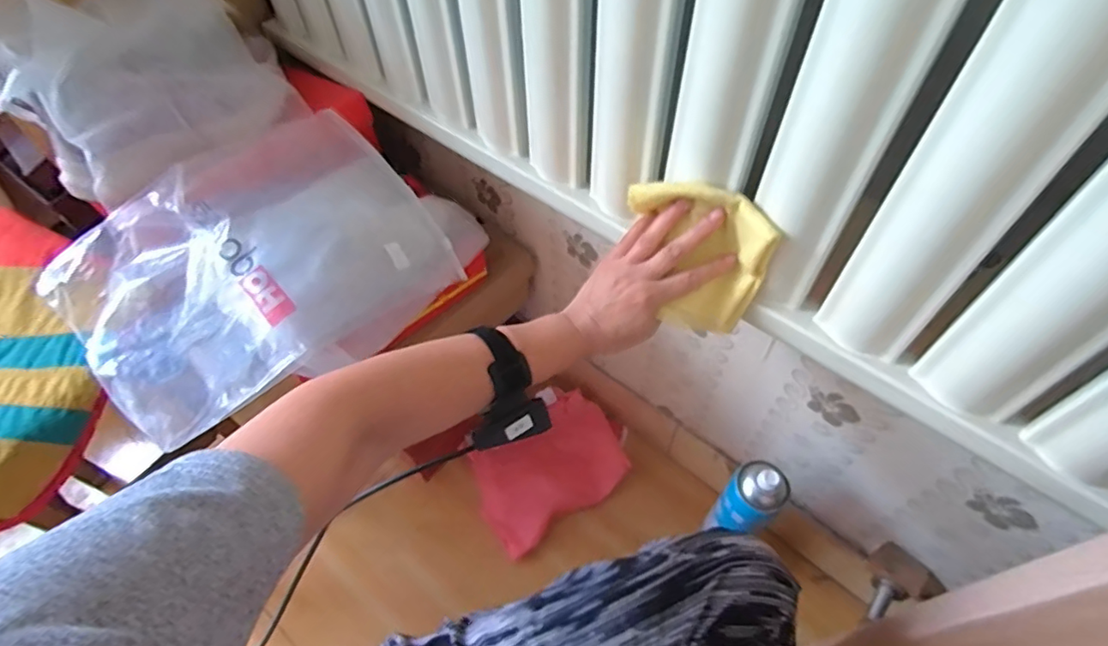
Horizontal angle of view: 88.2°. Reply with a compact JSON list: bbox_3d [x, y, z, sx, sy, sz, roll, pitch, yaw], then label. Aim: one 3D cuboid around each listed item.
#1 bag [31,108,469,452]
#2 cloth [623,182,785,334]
[{"bbox_3d":[-0.311,-0.075,0.632,0.272,0.087,0.394,38,64,25],"label":"bag"},{"bbox_3d":[0.117,-0.055,0.496,0.125,0.116,0.059,21,58,16],"label":"cloth"}]

